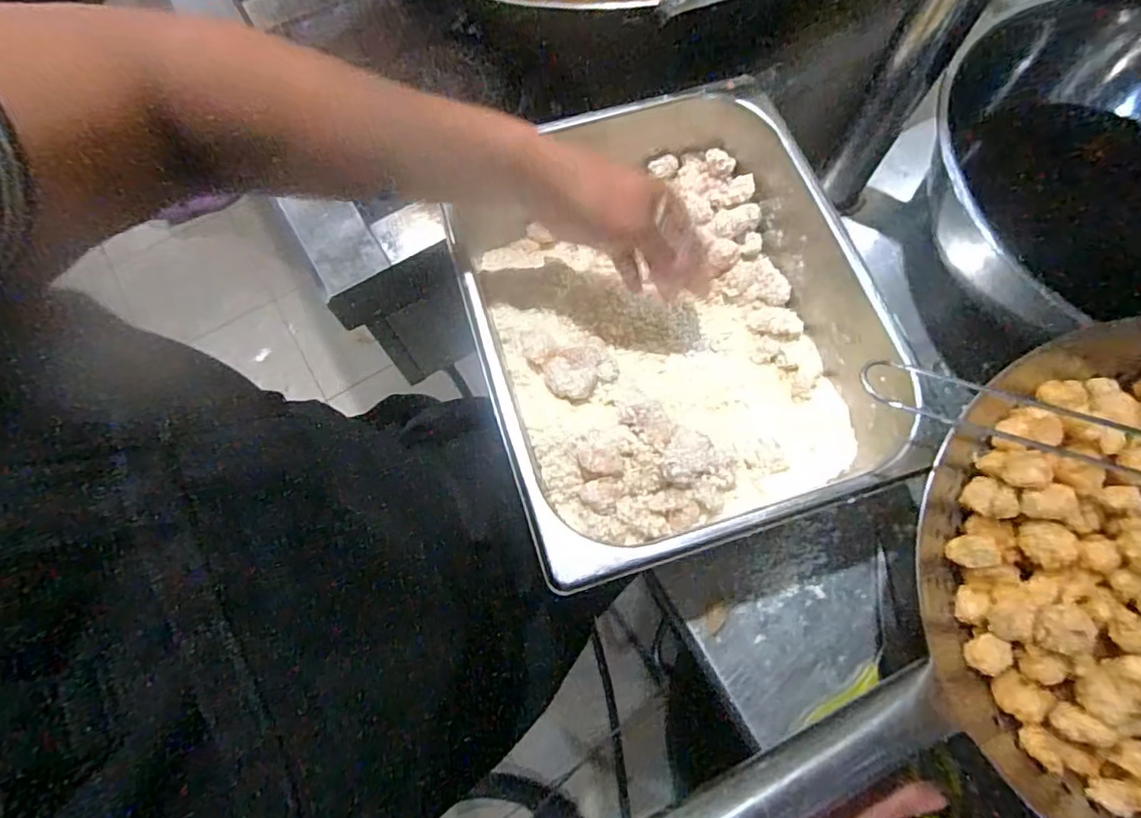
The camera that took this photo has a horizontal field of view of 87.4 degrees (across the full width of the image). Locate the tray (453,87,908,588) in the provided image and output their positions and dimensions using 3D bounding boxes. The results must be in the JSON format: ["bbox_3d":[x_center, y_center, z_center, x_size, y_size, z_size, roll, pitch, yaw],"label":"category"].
[{"bbox_3d":[0.069,-0.063,0.437,0.260,0.095,0.312,-18,72,-5],"label":"tray"}]

